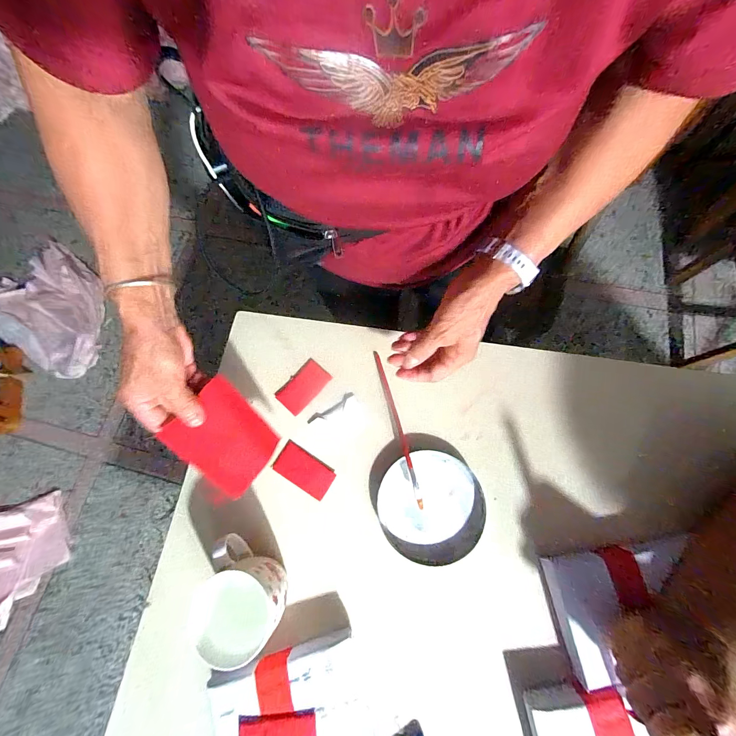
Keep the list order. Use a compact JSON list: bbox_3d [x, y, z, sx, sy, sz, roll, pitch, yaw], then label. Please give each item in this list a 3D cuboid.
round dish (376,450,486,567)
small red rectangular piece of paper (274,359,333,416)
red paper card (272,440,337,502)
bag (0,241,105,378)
[{"bbox_3d":[0.078,0.172,0.402,0.125,0.014,0.125,-1,73,4],"label":"round dish"},{"bbox_3d":[-0.092,0.027,0.457,0.046,0.008,0.073,42,81,15],"label":"small red rectangular piece of paper"},{"bbox_3d":[-0.086,0.137,0.429,0.079,0.004,0.040,30,78,12],"label":"red paper card"},{"bbox_3d":[-1.226,-0.232,1.259,0.560,0.113,0.395,36,79,13],"label":"bag"}]

